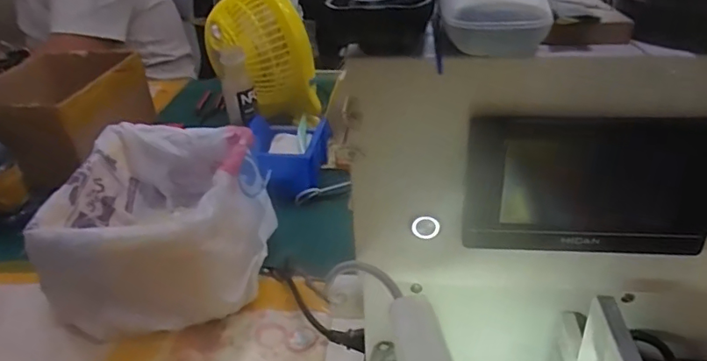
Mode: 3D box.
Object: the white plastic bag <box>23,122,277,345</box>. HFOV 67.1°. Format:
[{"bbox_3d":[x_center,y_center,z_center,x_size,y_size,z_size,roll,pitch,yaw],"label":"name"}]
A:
[{"bbox_3d":[-0.229,0.038,0.673,0.232,0.137,0.334,-6,32,-4],"label":"white plastic bag"}]

